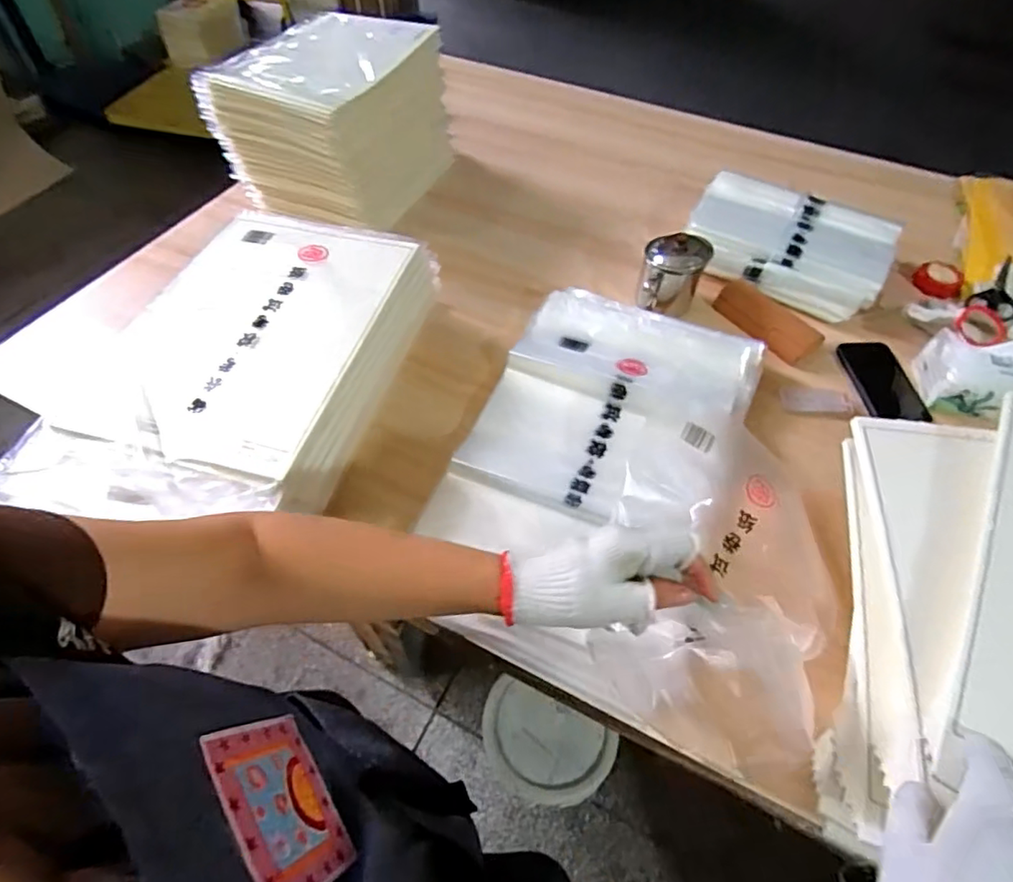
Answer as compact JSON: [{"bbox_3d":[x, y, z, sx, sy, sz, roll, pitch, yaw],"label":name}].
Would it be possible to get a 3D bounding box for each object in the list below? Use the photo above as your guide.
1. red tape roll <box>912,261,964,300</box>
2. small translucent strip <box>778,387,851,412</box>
[{"bbox_3d":[0.689,-0.258,0.914,0.077,0.029,0.067,-38,63,-24],"label":"red tape roll"},{"bbox_3d":[0.419,-0.055,0.780,0.084,0.004,0.037,4,68,21],"label":"small translucent strip"}]

